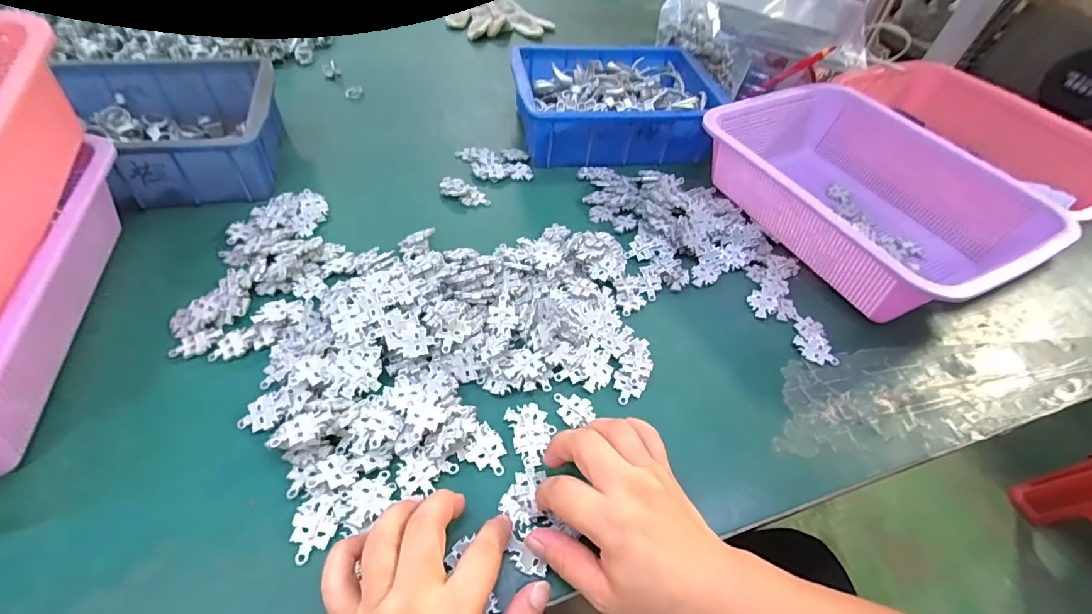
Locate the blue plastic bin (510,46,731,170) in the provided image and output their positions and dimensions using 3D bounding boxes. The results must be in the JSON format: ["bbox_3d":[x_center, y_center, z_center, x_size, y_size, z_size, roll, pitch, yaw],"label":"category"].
[{"bbox_3d":[0.081,-0.254,0.596,0.231,0.080,0.178,-3,49,-8],"label":"blue plastic bin"}]

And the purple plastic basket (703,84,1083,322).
[{"bbox_3d":[0.324,-0.113,0.497,0.220,0.093,0.291,-20,53,-21],"label":"purple plastic basket"}]

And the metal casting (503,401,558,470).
[{"bbox_3d":[-0.009,0.090,0.339,0.031,0.004,0.046,-15,52,-18],"label":"metal casting"}]

